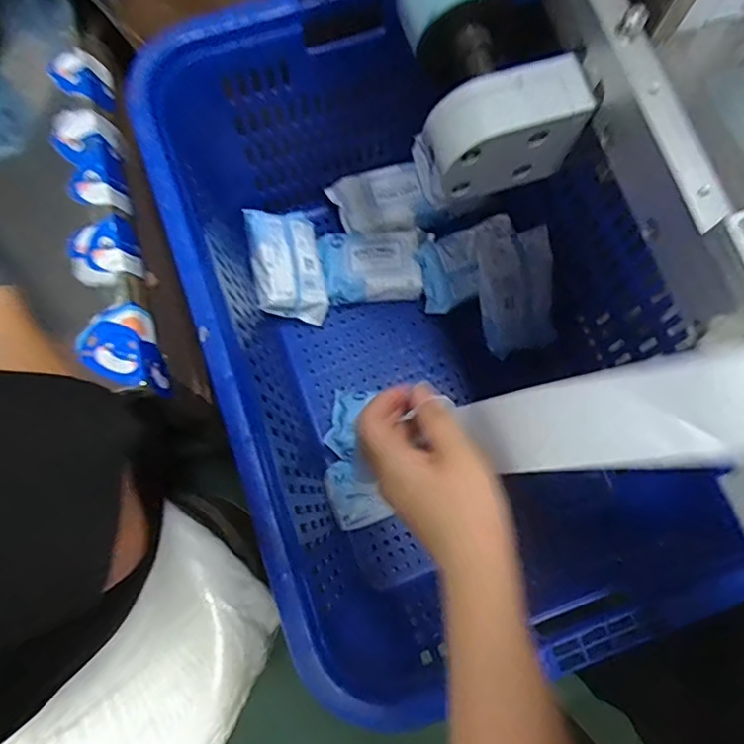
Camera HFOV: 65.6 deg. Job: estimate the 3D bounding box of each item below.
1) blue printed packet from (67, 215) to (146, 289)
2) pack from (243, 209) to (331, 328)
[{"bbox_3d":[-0.258,-0.114,0.562,0.053,0.044,0.075,-19,78,-6],"label":"blue printed packet"},{"bbox_3d":[-0.129,-0.157,0.870,0.104,0.055,0.168,-5,80,-31],"label":"pack"}]

